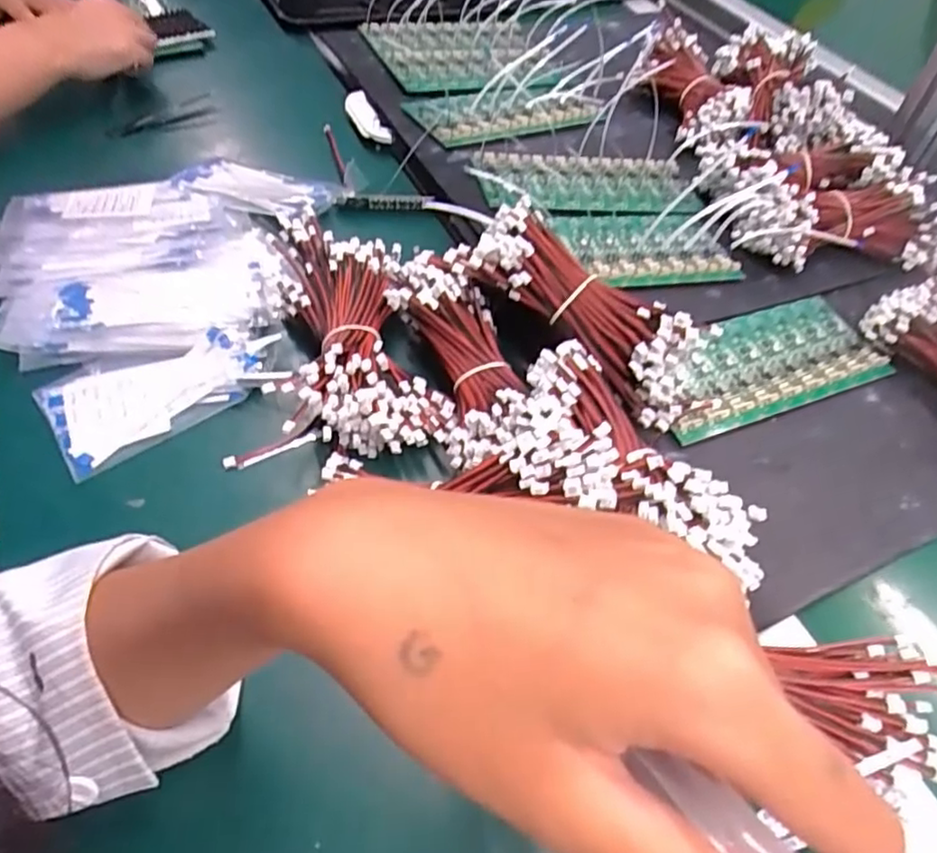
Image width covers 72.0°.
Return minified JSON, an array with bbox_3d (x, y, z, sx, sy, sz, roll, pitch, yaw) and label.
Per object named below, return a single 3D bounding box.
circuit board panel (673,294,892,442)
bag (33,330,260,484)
[{"bbox_3d":[0.208,-0.045,0.461,0.192,0.019,0.081,-18,56,-17],"label":"circuit board panel"},{"bbox_3d":[-0.205,-0.024,0.419,0.125,0.023,0.071,-29,60,-24],"label":"bag"}]

